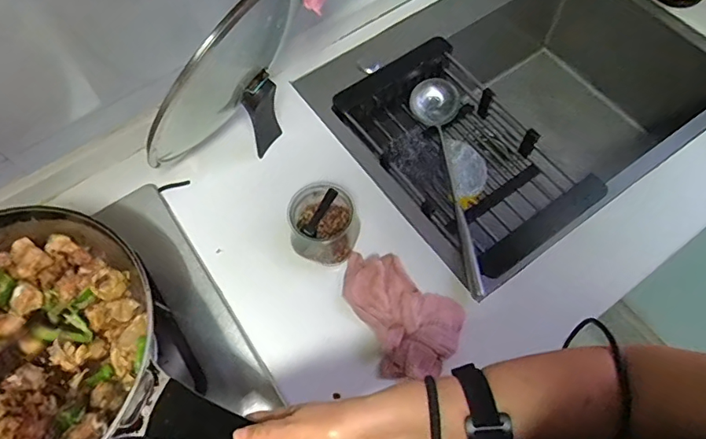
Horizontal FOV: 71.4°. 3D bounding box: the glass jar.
[{"bbox_3d":[-0.039,0.008,0.648,0.094,0.080,0.094,-27,67,-11],"label":"glass jar"}]

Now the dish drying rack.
[{"bbox_3d":[0.162,-0.106,0.799,0.248,0.092,0.401,-32,68,-13],"label":"dish drying rack"}]

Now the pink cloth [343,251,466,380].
[{"bbox_3d":[0.050,0.120,0.626,0.178,0.041,0.129,37,71,17],"label":"pink cloth"}]

